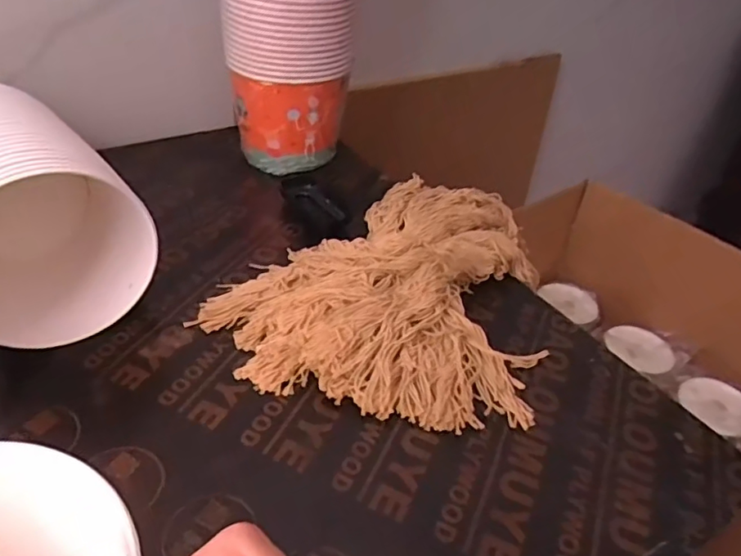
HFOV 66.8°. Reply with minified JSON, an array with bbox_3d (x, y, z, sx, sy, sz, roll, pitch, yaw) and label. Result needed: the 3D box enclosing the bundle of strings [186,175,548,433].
[{"bbox_3d":[0.016,-0.011,0.584,0.316,0.067,0.332,11,38,7],"label":"bundle of strings"}]

